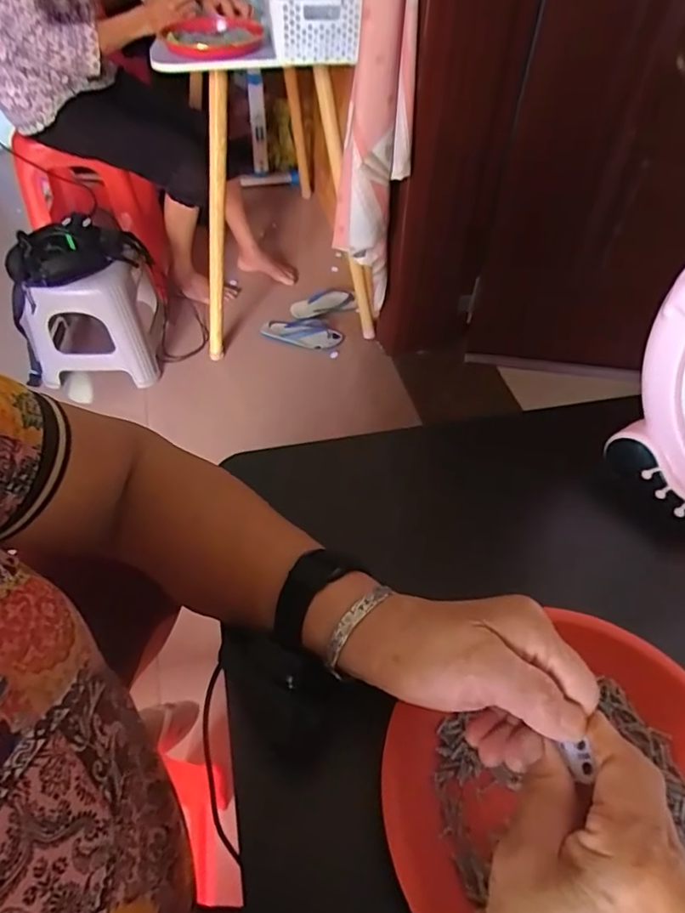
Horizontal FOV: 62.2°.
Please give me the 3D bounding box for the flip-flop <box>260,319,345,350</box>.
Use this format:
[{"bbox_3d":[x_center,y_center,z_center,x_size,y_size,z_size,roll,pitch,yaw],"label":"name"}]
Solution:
[{"bbox_3d":[-0.119,-0.382,1.735,0.240,0.044,0.105,6,51,4],"label":"flip-flop"}]

